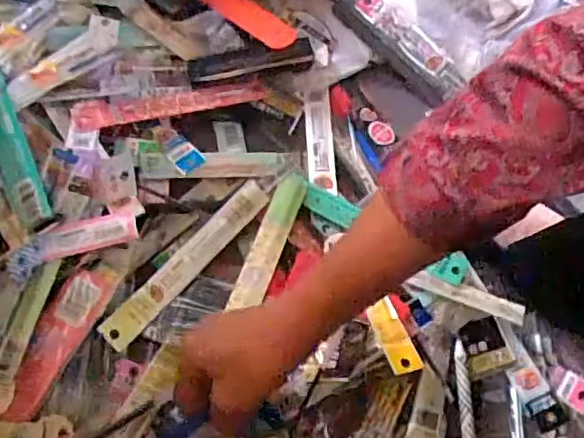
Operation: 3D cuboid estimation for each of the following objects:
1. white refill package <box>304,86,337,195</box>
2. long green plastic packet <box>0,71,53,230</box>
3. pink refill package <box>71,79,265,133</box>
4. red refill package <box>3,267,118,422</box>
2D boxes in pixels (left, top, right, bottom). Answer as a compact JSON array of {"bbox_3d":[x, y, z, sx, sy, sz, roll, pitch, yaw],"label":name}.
[{"bbox_3d":[0.026,-0.076,0.571,0.025,0.006,0.111,-1,69,-3],"label":"white refill package"},{"bbox_3d":[-0.215,-0.056,0.465,0.025,0.020,0.144,-23,70,-13],"label":"long green plastic packet"},{"bbox_3d":[-0.105,-0.103,0.538,0.170,0.008,0.025,-15,70,-24],"label":"pink refill package"},{"bbox_3d":[-0.177,0.090,0.459,0.032,0.008,0.122,30,73,-6],"label":"red refill package"}]

